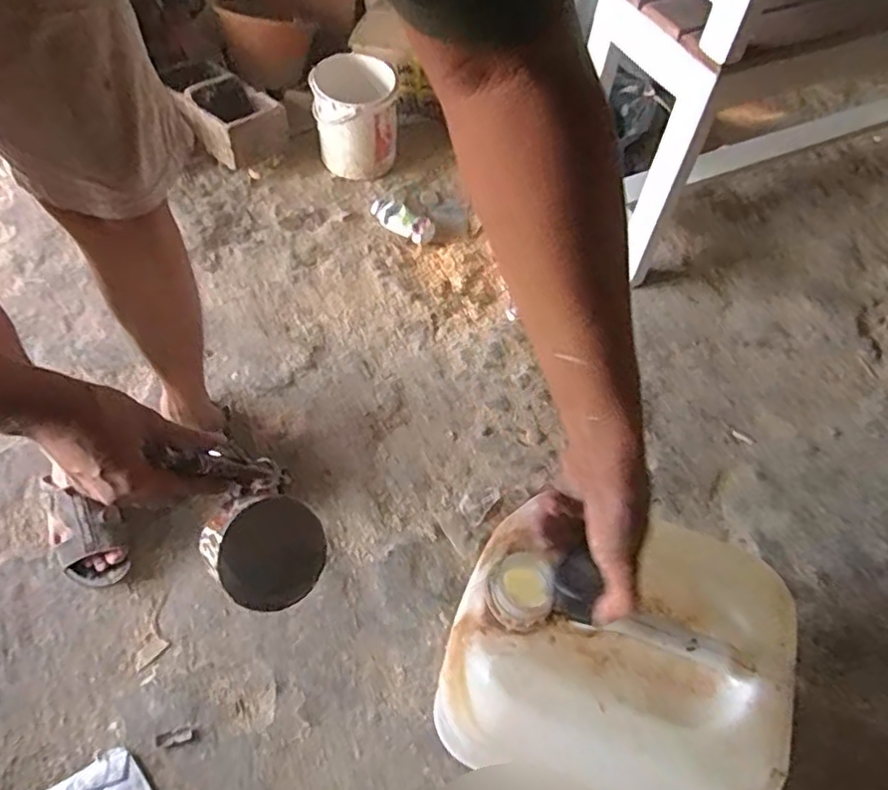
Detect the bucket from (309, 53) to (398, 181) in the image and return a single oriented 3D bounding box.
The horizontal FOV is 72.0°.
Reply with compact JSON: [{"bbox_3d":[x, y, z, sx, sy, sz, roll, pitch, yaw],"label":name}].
[{"bbox_3d":[-0.195,-0.611,1.358,0.174,0.201,0.162,1,58,-2],"label":"bucket"}]

